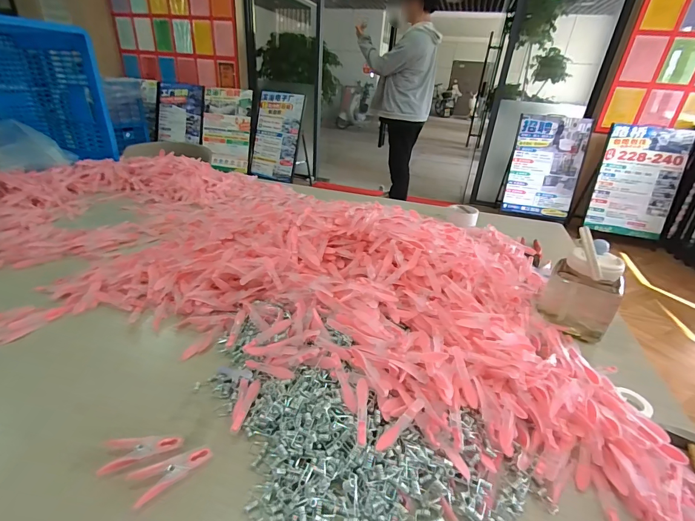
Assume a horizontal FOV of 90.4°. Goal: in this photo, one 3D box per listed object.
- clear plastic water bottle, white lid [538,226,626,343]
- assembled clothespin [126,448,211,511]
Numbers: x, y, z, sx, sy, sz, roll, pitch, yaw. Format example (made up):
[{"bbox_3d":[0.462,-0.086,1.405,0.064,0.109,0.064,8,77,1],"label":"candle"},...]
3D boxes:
[{"bbox_3d":[0.415,0.046,0.604,0.102,0.169,0.092,7,28,5],"label":"clear plastic water bottle, white lid"},{"bbox_3d":[-0.184,0.223,0.365,0.077,0.013,0.039,-14,33,-30],"label":"assembled clothespin"}]

